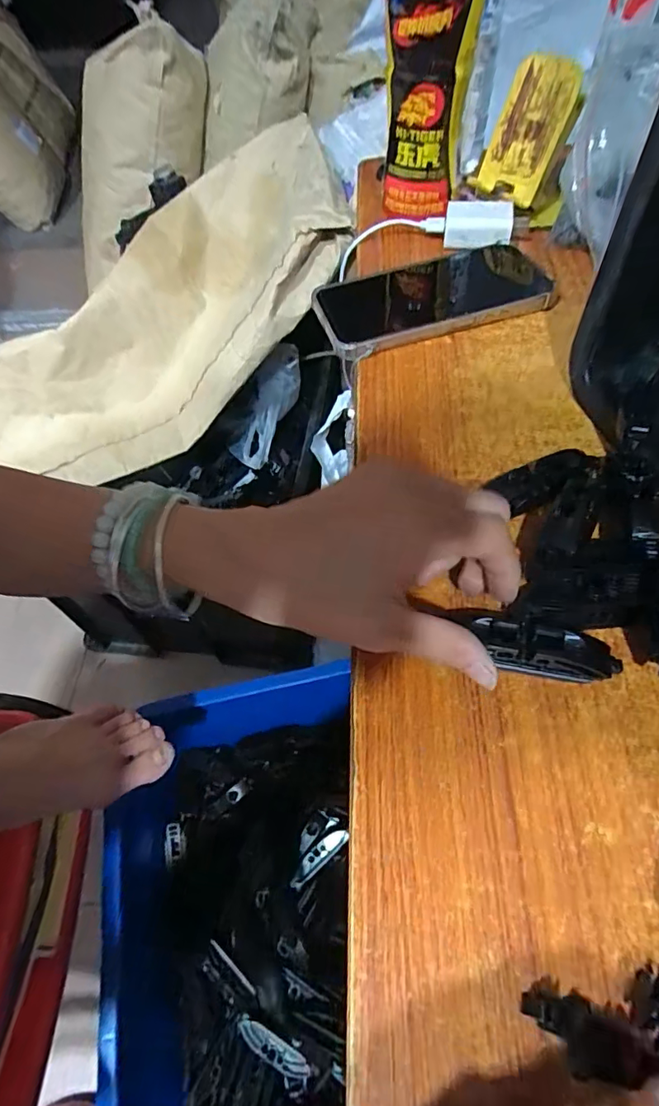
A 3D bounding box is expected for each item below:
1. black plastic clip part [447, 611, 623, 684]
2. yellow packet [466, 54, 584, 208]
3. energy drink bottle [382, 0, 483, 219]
[{"bbox_3d":[0.091,0.042,0.229,0.073,0.020,0.020,17,60,7],"label":"black plastic clip part"},{"bbox_3d":[0.154,-0.336,0.412,0.022,0.086,0.068,-16,52,-29],"label":"yellow packet"},{"bbox_3d":[0.074,-0.361,0.382,0.061,0.180,0.071,6,58,9],"label":"energy drink bottle"}]

